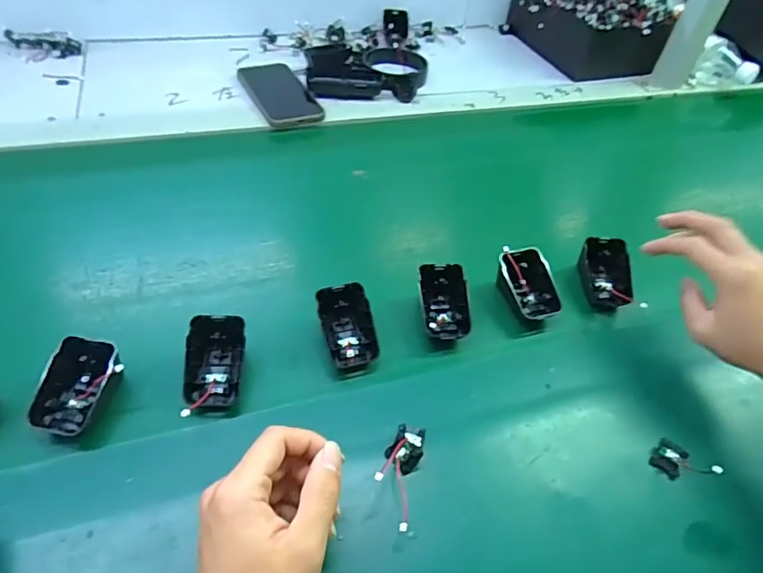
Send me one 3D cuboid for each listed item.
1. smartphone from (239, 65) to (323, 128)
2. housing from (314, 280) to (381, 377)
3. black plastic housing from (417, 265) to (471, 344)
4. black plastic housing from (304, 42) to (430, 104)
[{"bbox_3d":[-0.144,-0.270,0.731,0.077,0.010,0.167,-17,53,-22],"label":"smartphone"},{"bbox_3d":[-0.029,0.037,0.449,0.049,0.046,0.066,-7,51,-13],"label":"housing"},{"bbox_3d":[0.056,0.017,0.473,0.045,0.042,0.066,0,50,-7],"label":"black plastic housing"},{"bbox_3d":[-0.018,-0.318,0.774,0.182,0.034,0.123,-4,49,-13],"label":"black plastic housing"}]

